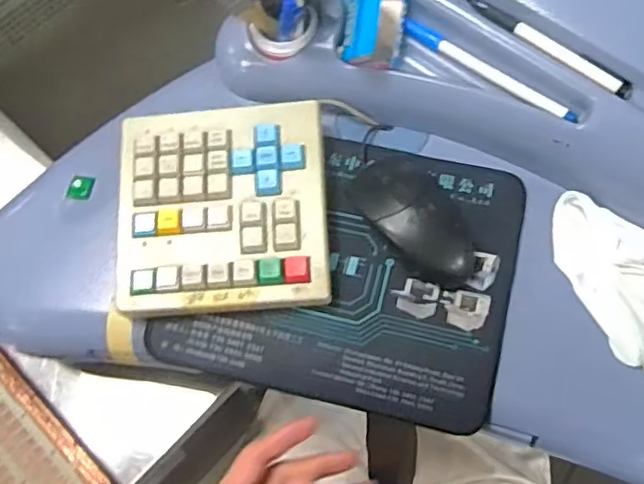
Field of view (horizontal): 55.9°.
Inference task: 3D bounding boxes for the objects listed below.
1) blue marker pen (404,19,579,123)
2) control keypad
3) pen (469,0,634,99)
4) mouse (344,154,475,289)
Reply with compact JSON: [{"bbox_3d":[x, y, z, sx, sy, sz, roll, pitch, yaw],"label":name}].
[{"bbox_3d":[0.124,-0.129,0.457,0.147,0.008,0.009,36,74,16],"label":"blue marker pen"},{"bbox_3d":[-0.076,-0.025,0.465,0.157,0.039,0.156,-3,68,2],"label":"control keypad"},{"bbox_3d":[0.162,-0.142,0.438,0.133,0.007,0.009,38,75,16],"label":"pen"},{"bbox_3d":[0.072,-0.018,0.455,0.064,0.038,0.110,-34,70,-10],"label":"mouse"}]

